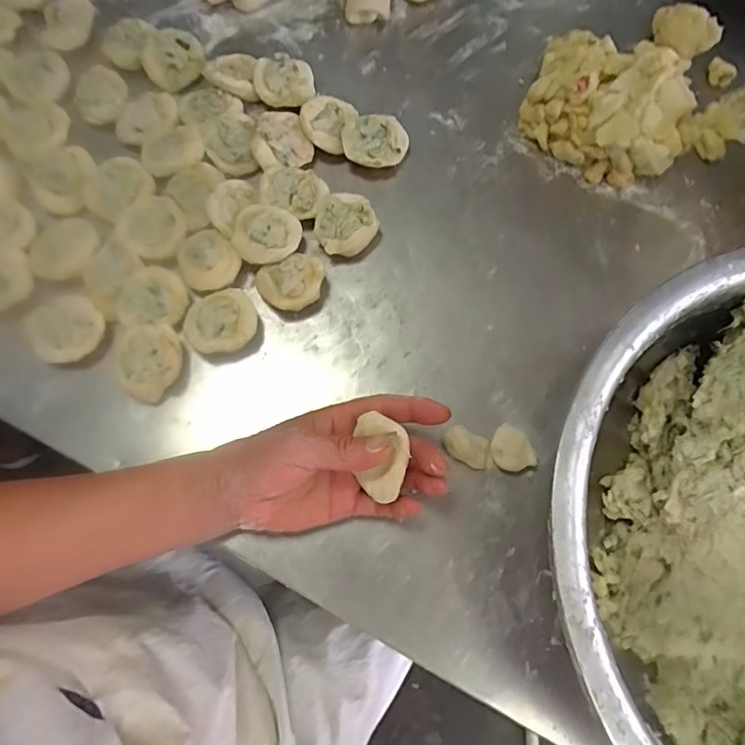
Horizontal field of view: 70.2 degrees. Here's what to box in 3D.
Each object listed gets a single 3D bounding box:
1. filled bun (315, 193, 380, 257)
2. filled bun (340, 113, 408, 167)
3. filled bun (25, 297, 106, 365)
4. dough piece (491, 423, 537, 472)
[{"bbox_3d":[-0.023,-0.130,0.464,0.053,0.024,0.047,-27,75,-6],"label":"filled bun"},{"bbox_3d":[0.003,-0.211,0.488,0.057,0.028,0.043,6,74,4],"label":"filled bun"},{"bbox_3d":[-0.244,-0.036,0.421,0.054,0.015,0.049,-34,75,-8],"label":"filled bun"},{"bbox_3d":[0.108,0.059,0.414,0.030,0.014,0.036,-21,74,-4],"label":"dough piece"}]

